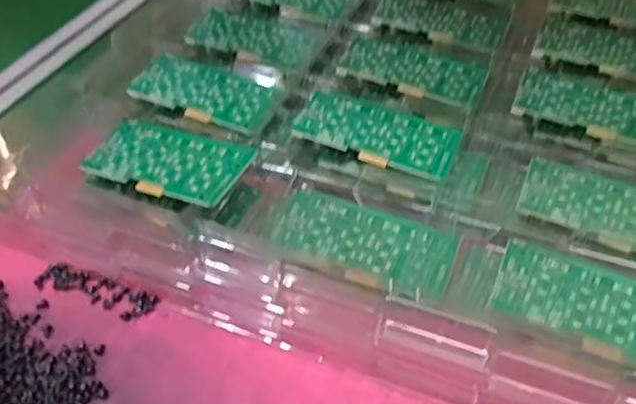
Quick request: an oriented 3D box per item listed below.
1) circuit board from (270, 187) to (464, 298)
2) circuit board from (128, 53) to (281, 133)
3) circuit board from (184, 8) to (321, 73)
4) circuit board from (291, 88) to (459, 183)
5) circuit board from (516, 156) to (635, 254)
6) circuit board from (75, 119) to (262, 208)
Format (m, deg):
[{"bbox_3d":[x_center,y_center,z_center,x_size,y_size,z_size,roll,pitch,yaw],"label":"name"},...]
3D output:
[{"bbox_3d":[0.025,0.022,0.339,0.091,0.011,0.048,15,51,17],"label":"circuit board"},{"bbox_3d":[-0.072,-0.071,0.413,0.089,0.006,0.049,23,50,16],"label":"circuit board"},{"bbox_3d":[-0.048,-0.119,0.459,0.092,0.005,0.048,16,51,18],"label":"circuit board"},{"bbox_3d":[0.036,-0.041,0.380,0.092,0.005,0.051,22,49,15],"label":"circuit board"},{"bbox_3d":[0.159,0.002,0.350,0.089,0.009,0.049,21,52,21],"label":"circuit board"},{"bbox_3d":[-0.084,-0.022,0.359,0.088,0.014,0.049,19,52,20],"label":"circuit board"}]

